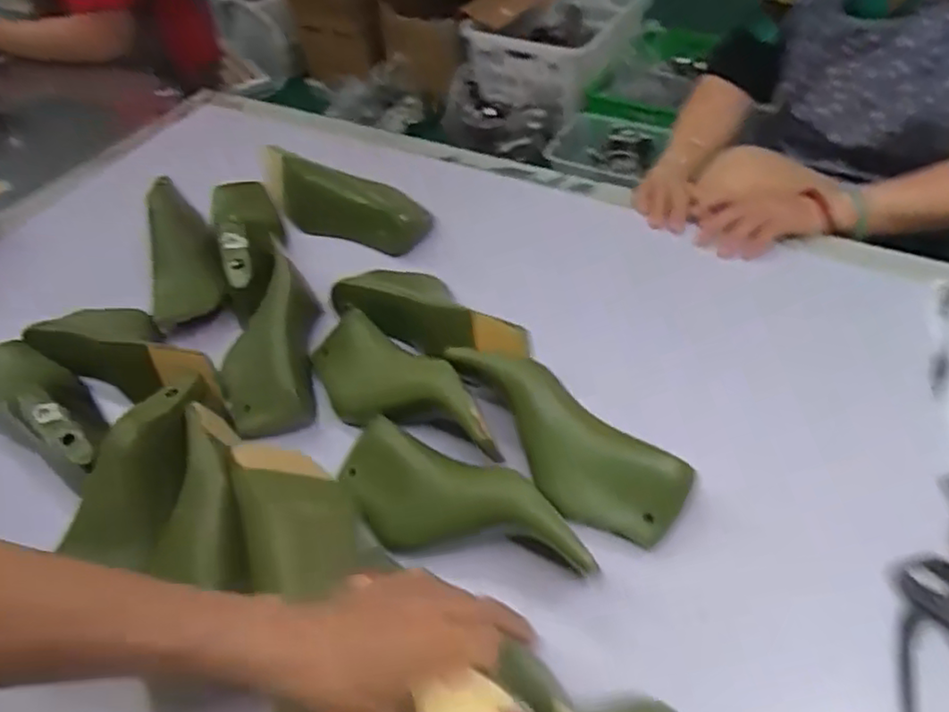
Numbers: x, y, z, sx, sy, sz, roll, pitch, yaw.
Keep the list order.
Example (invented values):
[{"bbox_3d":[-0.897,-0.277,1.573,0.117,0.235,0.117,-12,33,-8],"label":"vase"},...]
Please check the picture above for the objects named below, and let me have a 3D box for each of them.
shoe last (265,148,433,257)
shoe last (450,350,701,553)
[{"bbox_3d":[-0.159,-0.205,0.862,0.231,0.082,0.092,18,52,18],"label":"shoe last"},{"bbox_3d":[0.068,0.064,0.546,0.229,0.063,0.075,43,62,16],"label":"shoe last"}]

